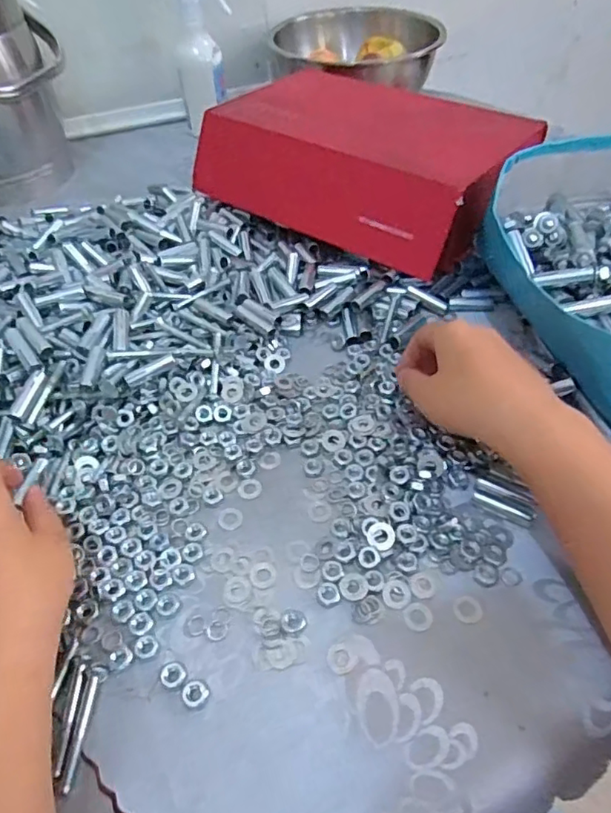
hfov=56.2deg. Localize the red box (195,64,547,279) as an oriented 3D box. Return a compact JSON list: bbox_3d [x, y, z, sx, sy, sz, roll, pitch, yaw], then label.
[{"bbox_3d":[0.061,-0.256,0.585,0.286,0.074,0.206,28,55,26],"label":"red box"}]

